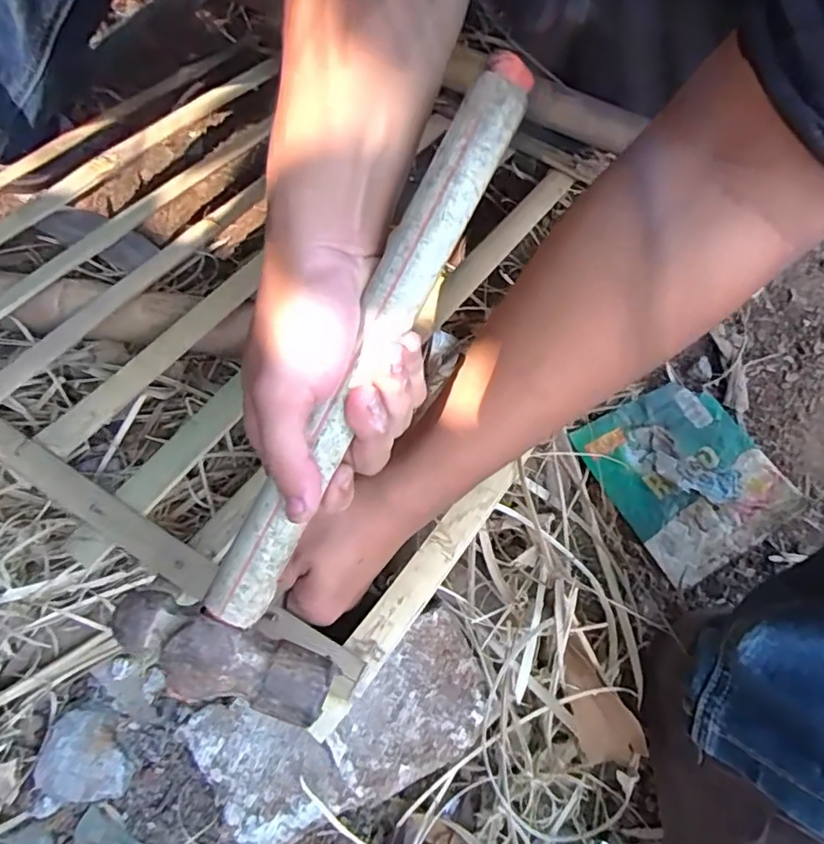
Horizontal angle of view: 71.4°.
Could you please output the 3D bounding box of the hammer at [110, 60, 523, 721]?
[{"bbox_3d":[-0.027,-0.015,0.237,0.086,0.025,0.287,26,94,11],"label":"hammer"}]

